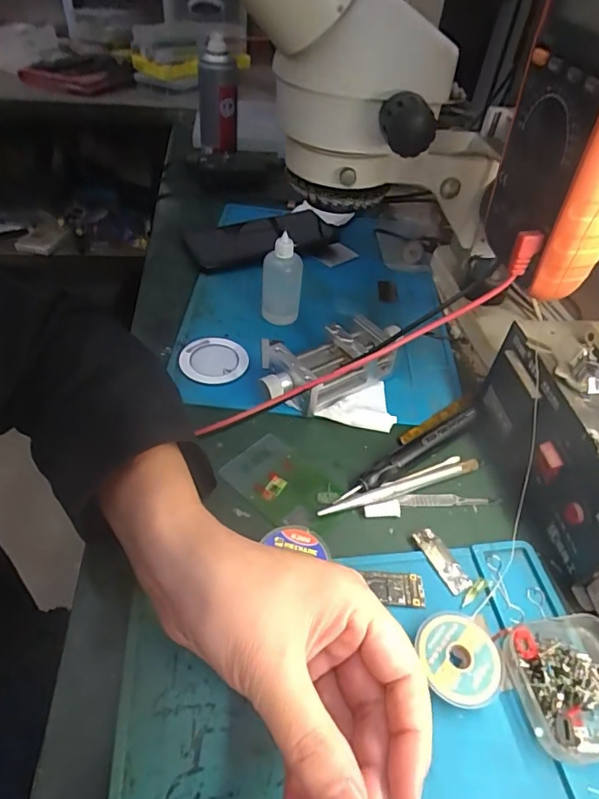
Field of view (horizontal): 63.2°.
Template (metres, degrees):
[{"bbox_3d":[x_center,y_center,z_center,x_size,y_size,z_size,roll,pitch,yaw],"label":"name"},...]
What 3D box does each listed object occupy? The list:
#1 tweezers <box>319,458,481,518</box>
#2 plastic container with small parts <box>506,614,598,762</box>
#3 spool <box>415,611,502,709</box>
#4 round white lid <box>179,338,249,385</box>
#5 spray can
[{"bbox_3d":[0.072,0.062,0.339,0.126,0.008,0.010,-13,48,-19],"label":"tweezers"},{"bbox_3d":[0.144,0.145,0.251,0.061,0.022,0.062,-1,45,-8],"label":"plastic container with small parts"},{"bbox_3d":[0.084,0.137,0.258,0.042,0.011,0.043,3,45,-3],"label":"spool"},{"bbox_3d":[-0.073,-0.034,0.417,0.058,0.005,0.052,-19,50,-24],"label":"round white lid"},{"bbox_3d":[-0.113,-0.416,0.674,0.051,0.138,0.057,-2,45,-9],"label":"spray can"}]

